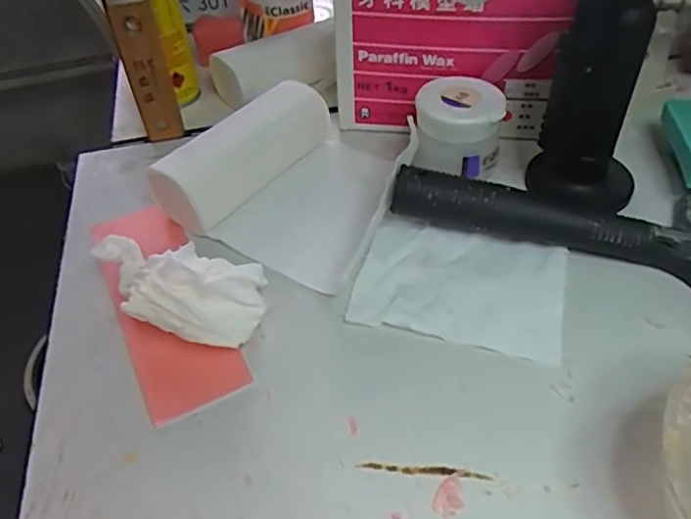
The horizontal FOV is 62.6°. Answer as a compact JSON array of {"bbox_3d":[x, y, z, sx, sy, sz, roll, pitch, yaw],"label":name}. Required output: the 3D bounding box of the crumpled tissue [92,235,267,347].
[{"bbox_3d":[-0.082,0.015,0.271,0.080,0.038,0.042,5,47,9],"label":"crumpled tissue"}]

